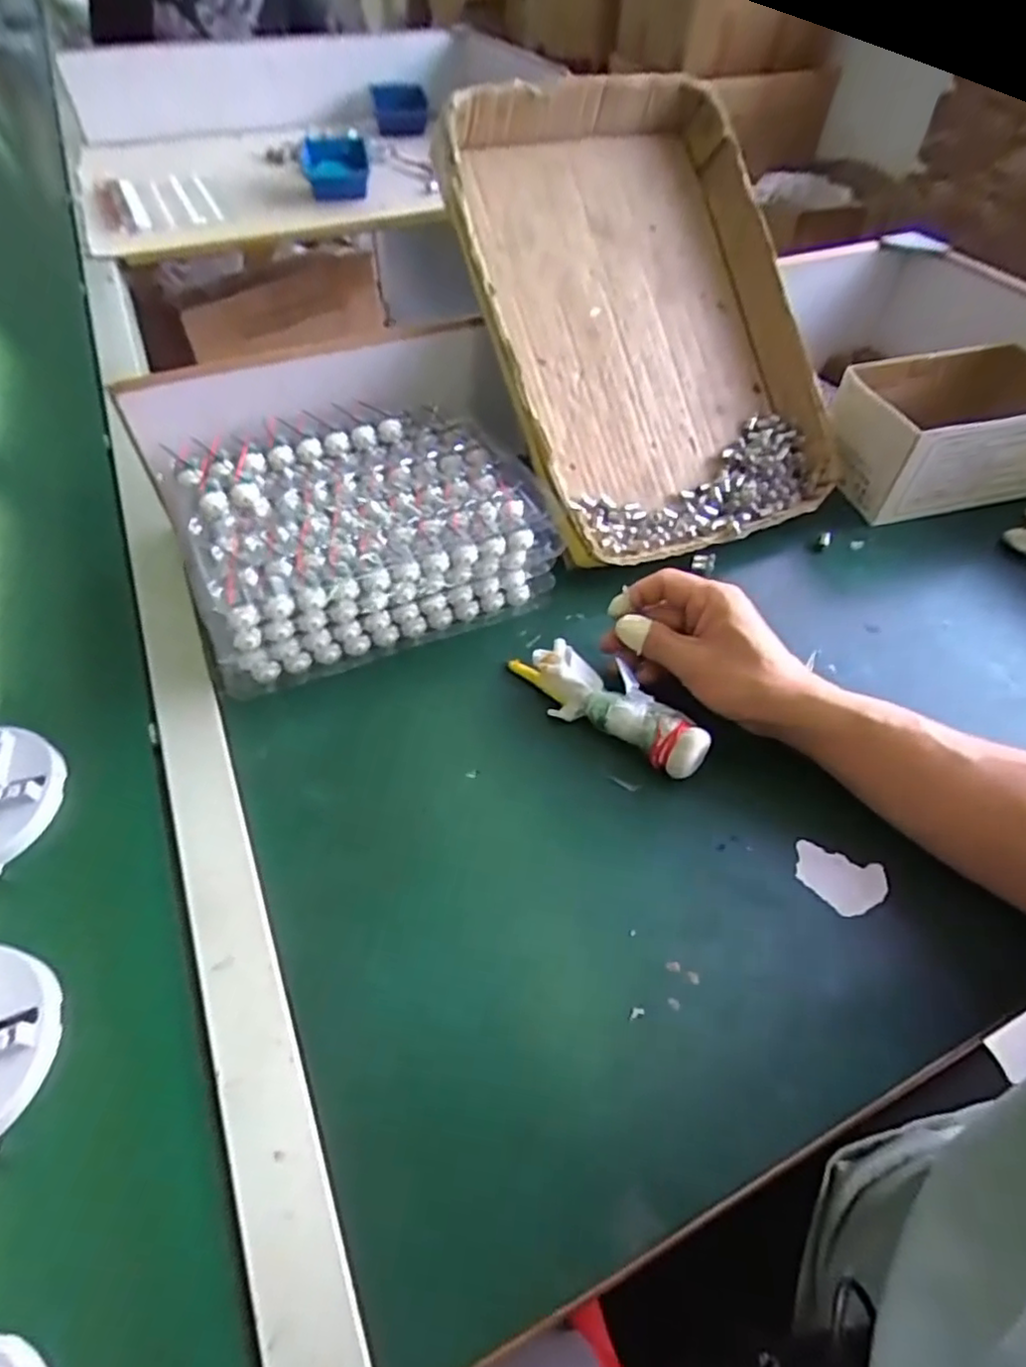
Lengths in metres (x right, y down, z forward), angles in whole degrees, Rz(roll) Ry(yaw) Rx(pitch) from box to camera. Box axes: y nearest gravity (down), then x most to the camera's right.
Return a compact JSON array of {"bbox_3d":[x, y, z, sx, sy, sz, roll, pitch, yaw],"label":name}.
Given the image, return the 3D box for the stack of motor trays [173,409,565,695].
[{"bbox_3d":[-0.115,-0.121,0.515,0.260,0.087,0.187,-18,54,-15],"label":"stack of motor trays"}]

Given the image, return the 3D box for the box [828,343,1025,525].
[{"bbox_3d":[0.408,-0.245,0.623,0.206,0.087,0.129,-12,53,-11],"label":"box"}]

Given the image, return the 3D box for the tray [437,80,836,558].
[{"bbox_3d":[0.125,-0.314,0.575,0.305,0.078,0.408,-18,92,-20],"label":"tray"}]

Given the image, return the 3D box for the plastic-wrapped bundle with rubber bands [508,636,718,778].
[{"bbox_3d":[0.064,0.013,0.454,0.148,0.036,0.041,37,59,25],"label":"plastic-wrapped bundle with rubber bands"}]

